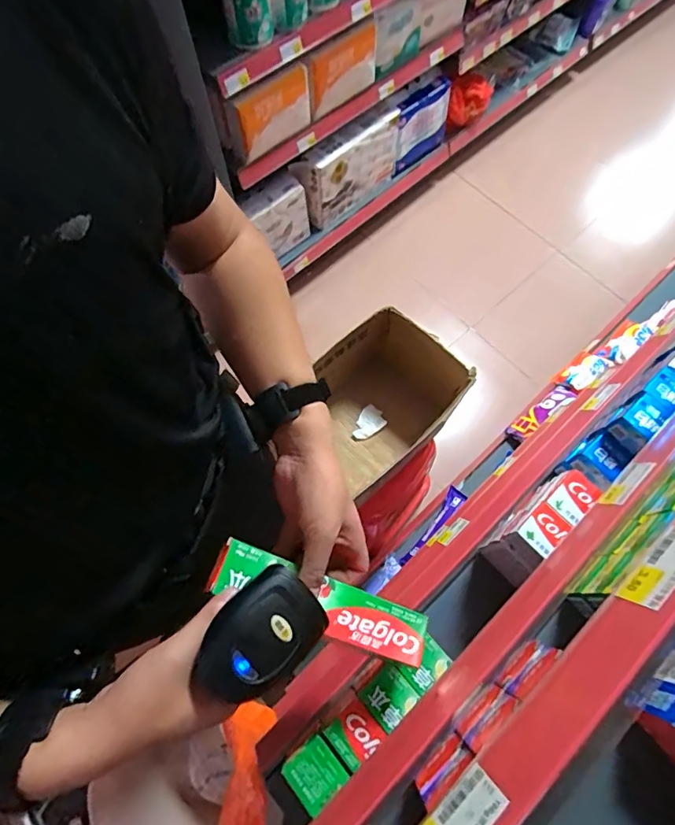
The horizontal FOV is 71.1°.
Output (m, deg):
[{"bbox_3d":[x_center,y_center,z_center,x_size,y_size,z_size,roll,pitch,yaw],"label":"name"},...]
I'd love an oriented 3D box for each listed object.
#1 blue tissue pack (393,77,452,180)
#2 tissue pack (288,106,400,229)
[{"bbox_3d":[0.291,-0.998,1.668,0.273,0.227,0.058,-41,75,-15],"label":"blue tissue pack"},{"bbox_3d":[0.050,-0.795,1.558,0.409,0.260,0.079,-35,74,-13],"label":"tissue pack"}]

